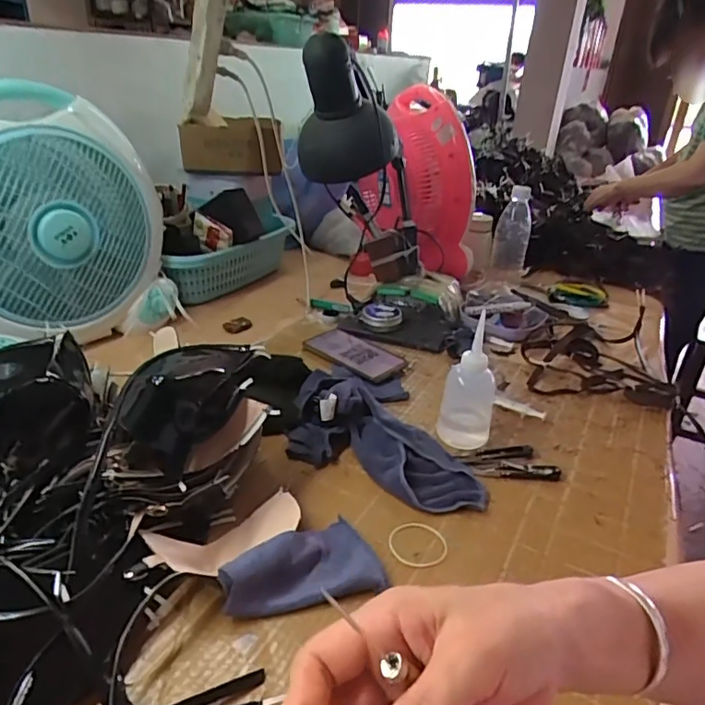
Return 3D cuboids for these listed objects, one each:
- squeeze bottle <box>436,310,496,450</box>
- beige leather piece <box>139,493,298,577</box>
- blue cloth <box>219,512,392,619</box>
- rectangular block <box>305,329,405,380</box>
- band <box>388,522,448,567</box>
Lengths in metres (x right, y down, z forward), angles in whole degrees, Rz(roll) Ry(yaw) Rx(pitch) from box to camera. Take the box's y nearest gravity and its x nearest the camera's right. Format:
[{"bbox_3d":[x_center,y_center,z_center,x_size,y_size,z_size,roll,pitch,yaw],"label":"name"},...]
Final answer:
[{"bbox_3d":[0.142,0.040,0.647,0.052,0.142,0.048,-15,33,-27],"label":"squeeze bottle"},{"bbox_3d":[-0.113,0.169,0.502,0.143,0.041,0.056,-18,34,-31],"label":"beige leather piece"},{"bbox_3d":[-0.046,0.184,0.495,0.142,0.039,0.087,-7,30,-14],"label":"blue cloth"},{"bbox_3d":[0.001,0.000,0.827,0.156,0.019,0.085,27,38,38],"label":"rectangular block"},{"bbox_3d":[0.063,0.187,0.534,0.057,0.004,0.053,2,30,-1],"label":"band"}]

